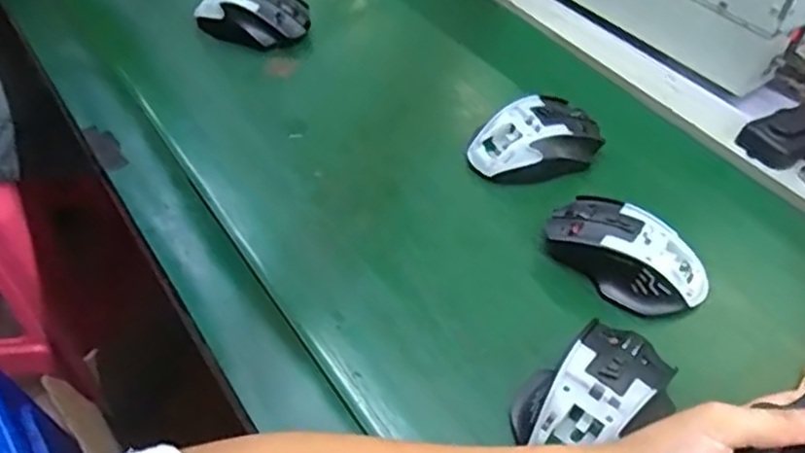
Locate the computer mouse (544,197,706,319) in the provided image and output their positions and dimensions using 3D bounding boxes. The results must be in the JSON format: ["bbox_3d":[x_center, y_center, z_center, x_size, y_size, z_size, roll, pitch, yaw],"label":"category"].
[{"bbox_3d":[0.161,0.018,0.486,0.111,0.038,0.055,36,55,26],"label":"computer mouse"}]

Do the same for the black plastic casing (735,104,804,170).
[{"bbox_3d":[0.350,-0.084,0.598,0.103,0.023,0.052,-24,53,-23],"label":"black plastic casing"}]

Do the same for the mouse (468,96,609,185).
[{"bbox_3d":[0.114,-0.072,0.565,0.118,0.040,0.064,-19,51,-20],"label":"mouse"}]

